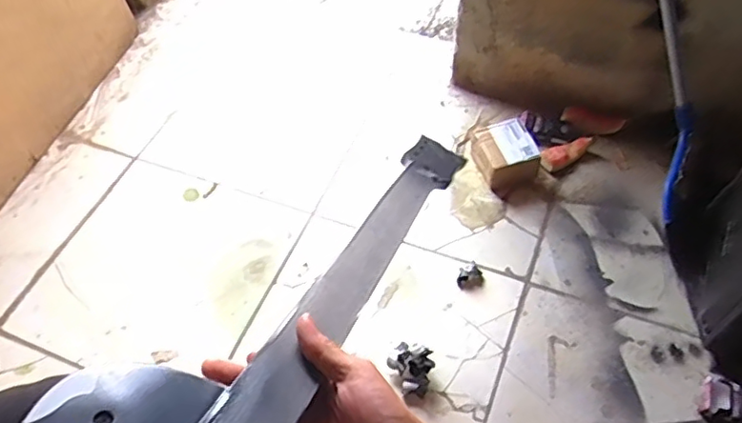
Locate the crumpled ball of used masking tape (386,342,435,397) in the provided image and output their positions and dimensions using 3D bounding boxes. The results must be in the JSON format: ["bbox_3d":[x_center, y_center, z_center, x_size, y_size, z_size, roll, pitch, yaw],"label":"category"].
[{"bbox_3d":[0.060,0.232,0.900,0.070,0.043,0.083,-3,54,1],"label":"crumpled ball of used masking tape"}]

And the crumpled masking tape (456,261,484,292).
[{"bbox_3d":[0.169,0.111,1.014,0.042,0.017,0.048,9,56,10],"label":"crumpled masking tape"}]

